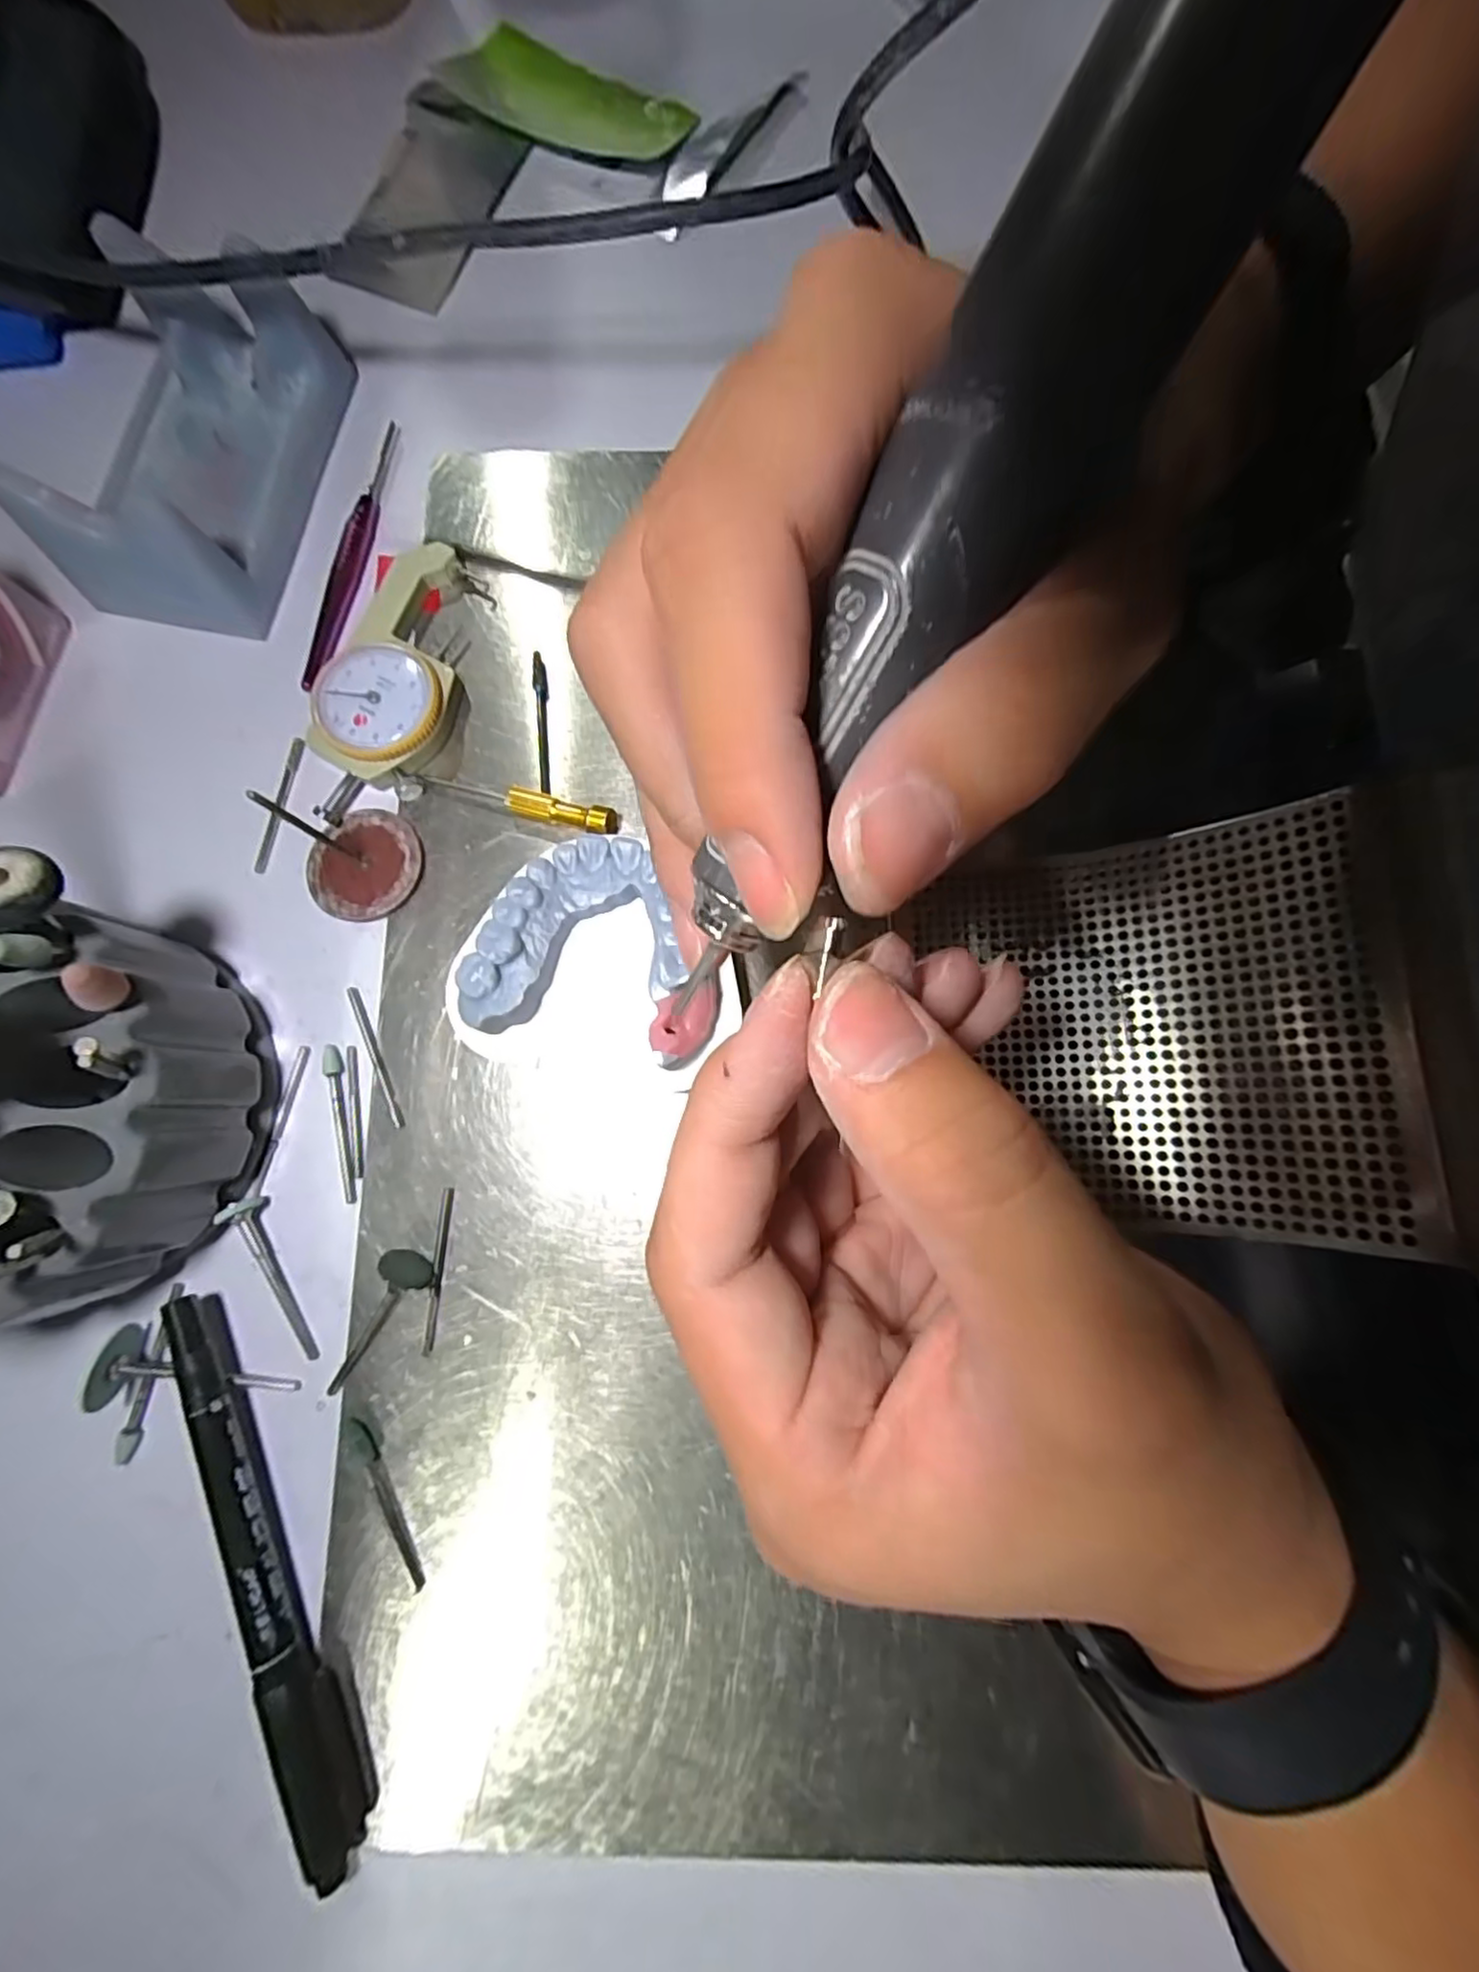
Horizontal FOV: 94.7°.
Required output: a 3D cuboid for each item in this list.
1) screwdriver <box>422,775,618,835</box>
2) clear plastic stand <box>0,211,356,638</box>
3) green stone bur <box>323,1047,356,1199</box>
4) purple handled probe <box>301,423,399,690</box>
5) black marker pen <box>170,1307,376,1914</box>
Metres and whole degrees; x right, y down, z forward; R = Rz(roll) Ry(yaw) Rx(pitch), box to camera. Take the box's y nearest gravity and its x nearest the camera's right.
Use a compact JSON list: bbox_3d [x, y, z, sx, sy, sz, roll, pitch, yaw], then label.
[{"bbox_3d":[-0.066,-0.055,0.203,0.062,0.007,0.007,16,81,3],"label":"screwdriver"},{"bbox_3d":[-0.172,-0.174,0.210,0.066,0.036,0.114,9,81,2],"label":"clear plastic stand"},{"bbox_3d":[-0.113,0.038,0.192,0.004,0.004,0.044,-13,80,-3],"label":"green stone bur"},{"bbox_3d":[-0.125,-0.141,0.221,0.008,0.005,0.097,12,81,3],"label":"purple handled probe"},{"bbox_3d":[-0.117,0.143,0.169,0.012,0.015,0.134,-22,81,-3],"label":"black marker pen"}]

